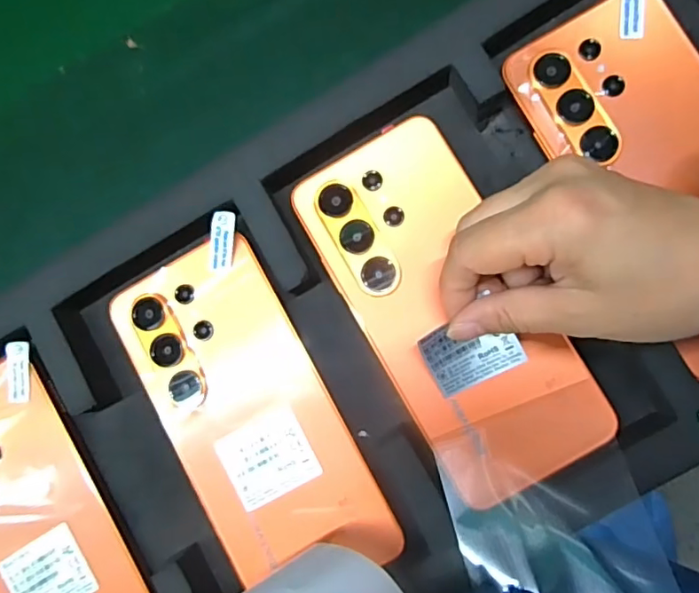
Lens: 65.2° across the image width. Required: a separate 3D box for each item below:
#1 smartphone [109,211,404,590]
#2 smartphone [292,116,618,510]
[{"bbox_3d":[-0.048,0.055,0.257,0.076,0.010,0.162,-30,82,4],"label":"smartphone"},{"bbox_3d":[0.044,0.004,0.245,0.076,0.013,0.170,-30,84,4],"label":"smartphone"}]

